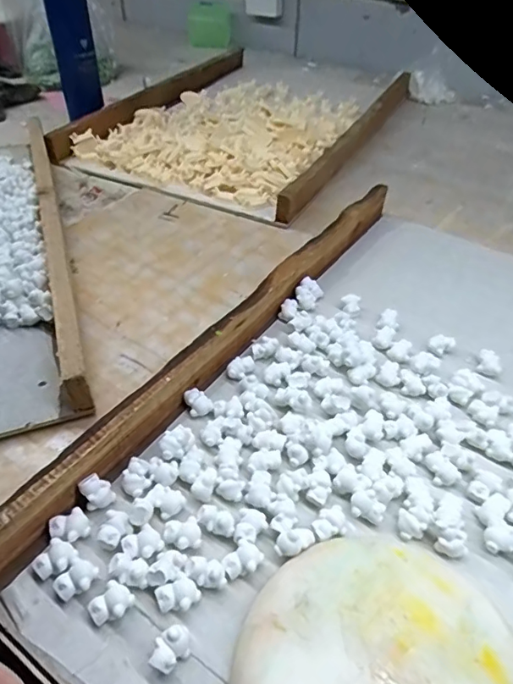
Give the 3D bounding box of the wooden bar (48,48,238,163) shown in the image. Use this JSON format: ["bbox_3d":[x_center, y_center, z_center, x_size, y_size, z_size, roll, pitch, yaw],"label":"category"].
[{"bbox_3d":[-0.170,-0.460,0.929,0.055,0.037,0.589,20,47,18],"label":"wooden bar"}]

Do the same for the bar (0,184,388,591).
[{"bbox_3d":[-0.008,-0.017,0.473,0.022,0.051,0.575,27,49,24],"label":"bar"}]

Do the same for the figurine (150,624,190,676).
[{"bbox_3d":[-0.048,0.174,0.284,0.025,0.018,0.015,-29,52,-28],"label":"figurine"}]

